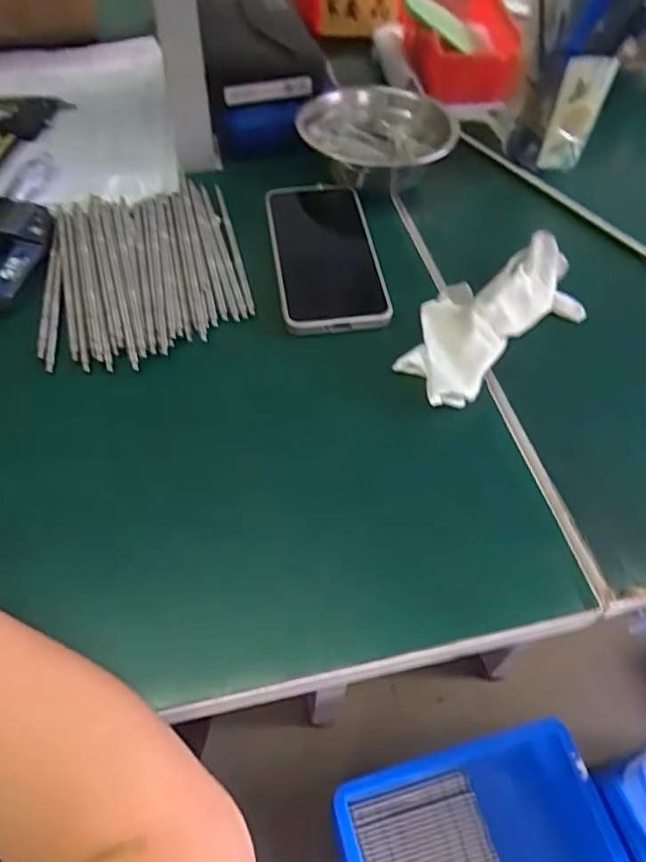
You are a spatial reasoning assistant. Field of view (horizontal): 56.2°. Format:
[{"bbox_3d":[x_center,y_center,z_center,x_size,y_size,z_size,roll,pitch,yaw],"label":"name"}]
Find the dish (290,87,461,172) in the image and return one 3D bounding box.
[{"bbox_3d":[0.045,-0.258,0.516,0.134,0.035,0.123,1,53,-2],"label":"dish"}]

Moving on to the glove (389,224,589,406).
[{"bbox_3d":[0.120,-0.082,0.421,0.178,0.019,0.072,-34,62,-25],"label":"glove"}]

